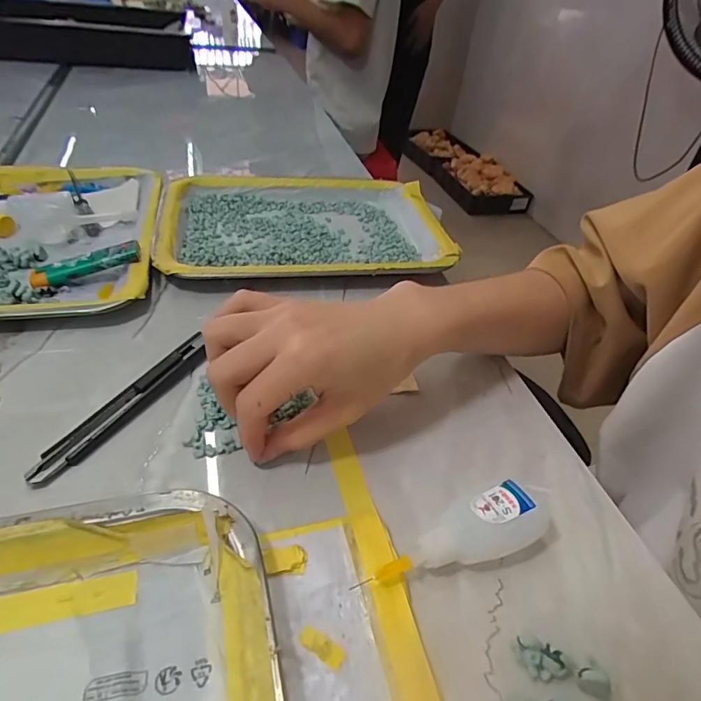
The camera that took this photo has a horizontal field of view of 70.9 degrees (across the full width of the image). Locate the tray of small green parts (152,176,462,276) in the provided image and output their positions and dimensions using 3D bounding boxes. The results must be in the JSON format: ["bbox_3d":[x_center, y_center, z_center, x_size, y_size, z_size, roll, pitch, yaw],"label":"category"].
[{"bbox_3d":[-0.041,-0.122,0.473,0.264,0.019,0.189,-4,40,-13],"label":"tray of small green parts"}]

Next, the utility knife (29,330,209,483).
[{"bbox_3d":[-0.134,0.029,0.299,0.015,0.010,0.132,21,41,18],"label":"utility knife"}]

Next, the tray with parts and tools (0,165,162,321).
[{"bbox_3d":[-0.272,-0.109,0.426,0.195,0.024,0.263,-6,40,-15],"label":"tray with parts and tools"}]

